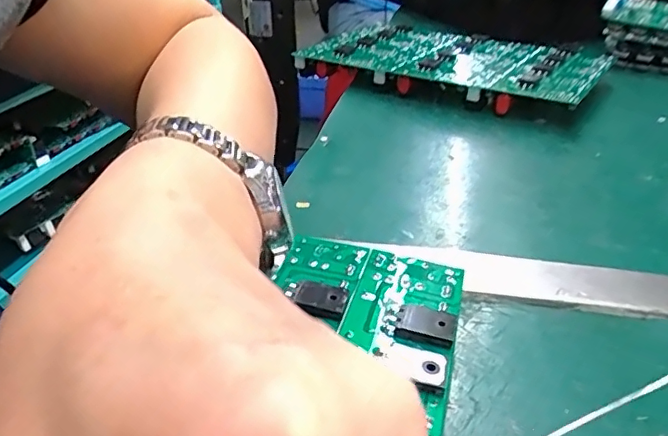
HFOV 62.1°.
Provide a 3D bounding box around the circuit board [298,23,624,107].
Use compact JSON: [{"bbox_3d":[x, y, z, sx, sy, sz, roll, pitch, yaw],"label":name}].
[{"bbox_3d":[0.121,-0.161,0.576,0.275,0.028,0.182,17,34,28],"label":"circuit board"}]

